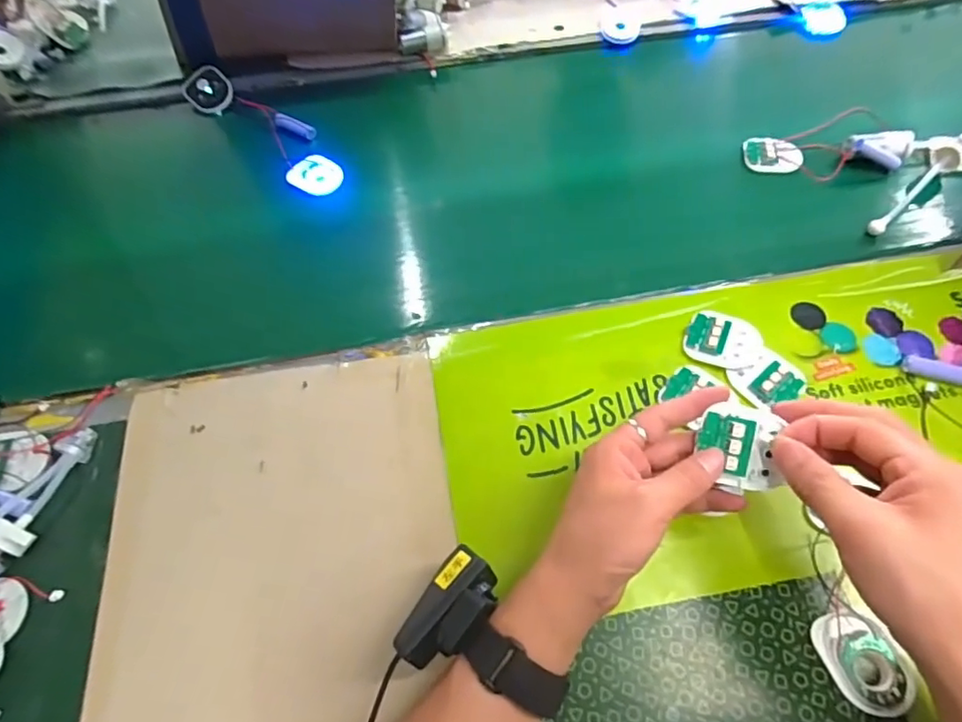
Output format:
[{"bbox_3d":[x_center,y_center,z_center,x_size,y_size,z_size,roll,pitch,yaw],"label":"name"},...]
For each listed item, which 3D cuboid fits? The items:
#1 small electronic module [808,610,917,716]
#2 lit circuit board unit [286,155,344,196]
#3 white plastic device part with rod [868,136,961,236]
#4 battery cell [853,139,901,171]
[{"bbox_3d":[0.229,0.181,0.341,0.040,0.013,0.058,-24,59,-13],"label":"small electronic module"},{"bbox_3d":[-0.172,-0.194,0.597,0.048,0.008,0.048,4,66,-9],"label":"lit circuit board unit"},{"bbox_3d":[0.444,-0.187,0.551,0.206,0.030,0.062,-39,63,-21],"label":"white plastic device part with rod"},{"bbox_3d":[0.398,-0.207,0.570,0.050,0.011,0.013,23,60,-1],"label":"battery cell"}]

